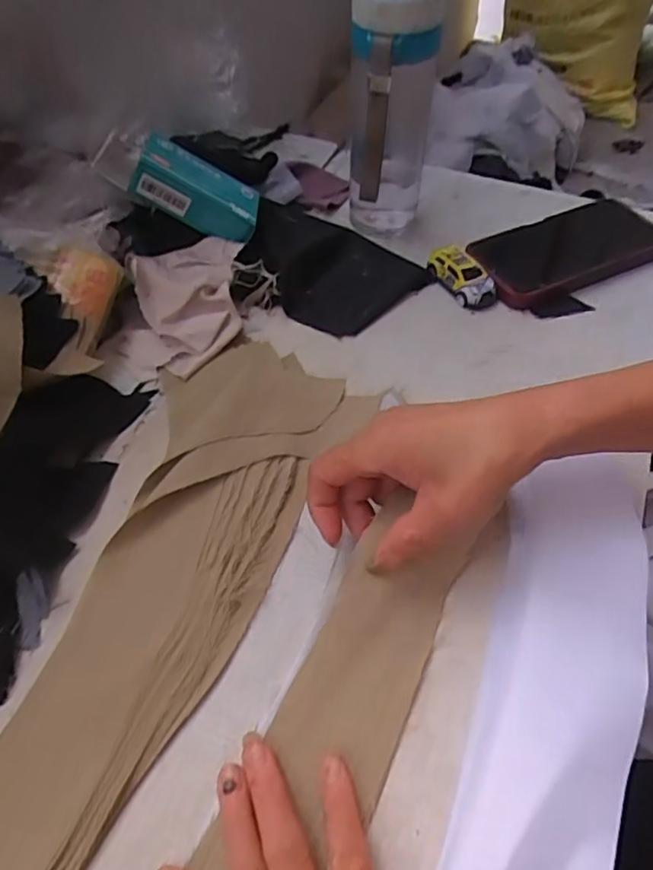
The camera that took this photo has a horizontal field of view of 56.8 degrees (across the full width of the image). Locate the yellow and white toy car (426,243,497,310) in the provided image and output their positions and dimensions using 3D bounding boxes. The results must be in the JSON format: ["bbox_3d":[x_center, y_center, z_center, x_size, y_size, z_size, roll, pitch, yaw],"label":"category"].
[{"bbox_3d":[0.109,-0.126,0.483,0.030,0.023,0.058,-23,56,-15],"label":"yellow and white toy car"}]

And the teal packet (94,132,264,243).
[{"bbox_3d":[-0.117,-0.208,0.492,0.127,0.032,0.055,22,54,-15],"label":"teal packet"}]

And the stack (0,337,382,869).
[{"bbox_3d":[-0.126,0.120,0.299,0.111,0.018,0.478,21,57,17],"label":"stack"}]

